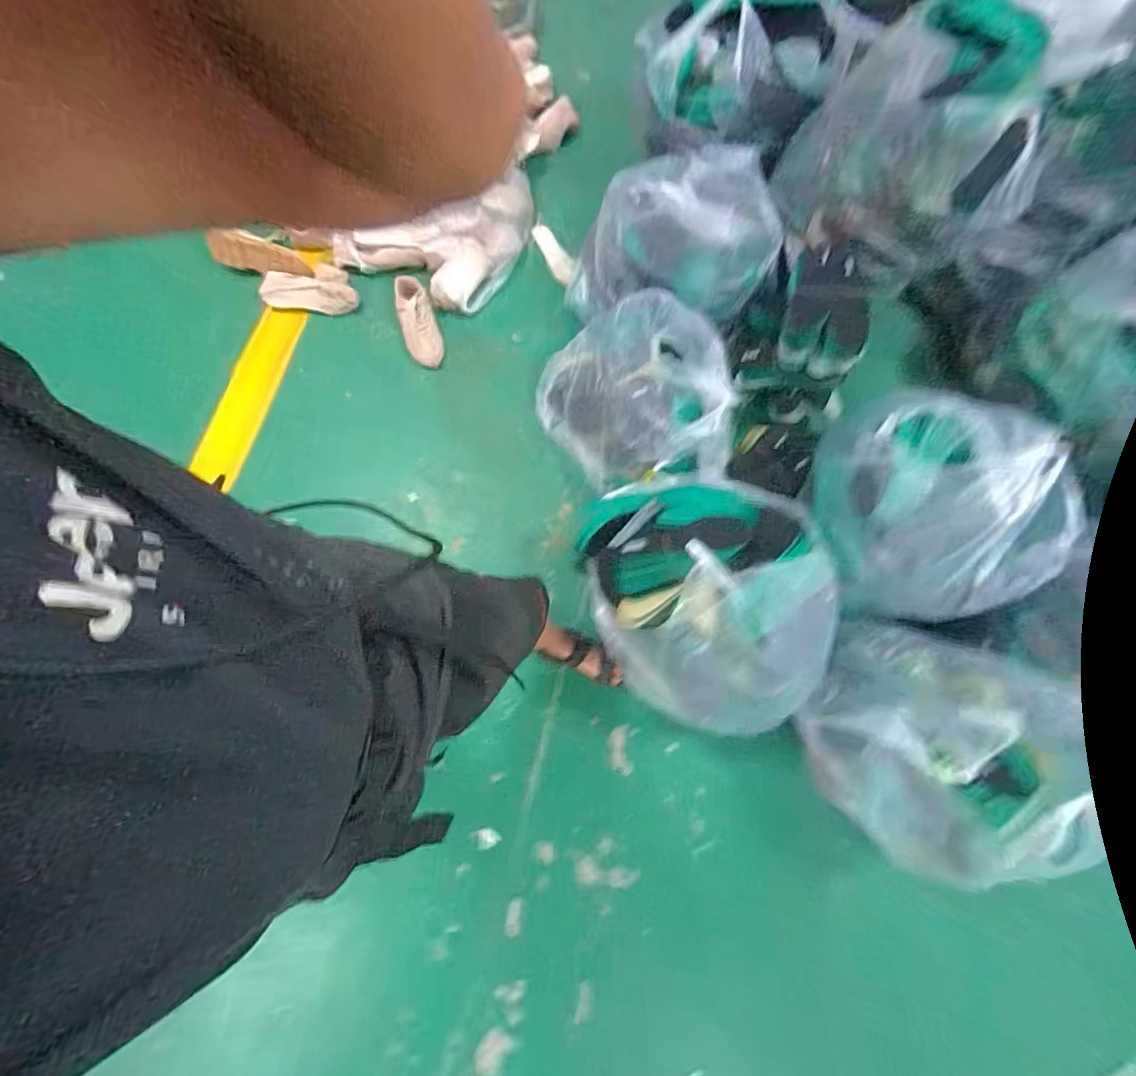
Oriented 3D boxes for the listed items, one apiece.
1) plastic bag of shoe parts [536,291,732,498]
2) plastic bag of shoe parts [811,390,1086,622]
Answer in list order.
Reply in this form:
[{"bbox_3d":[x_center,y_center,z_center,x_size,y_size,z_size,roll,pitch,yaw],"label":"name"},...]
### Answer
[{"bbox_3d":[0.177,-0.346,1.251,0.487,0.276,0.500,-7,77,-2],"label":"plastic bag of shoe parts"},{"bbox_3d":[0.757,-0.064,1.013,0.381,0.254,0.445,-12,77,-3],"label":"plastic bag of shoe parts"}]

